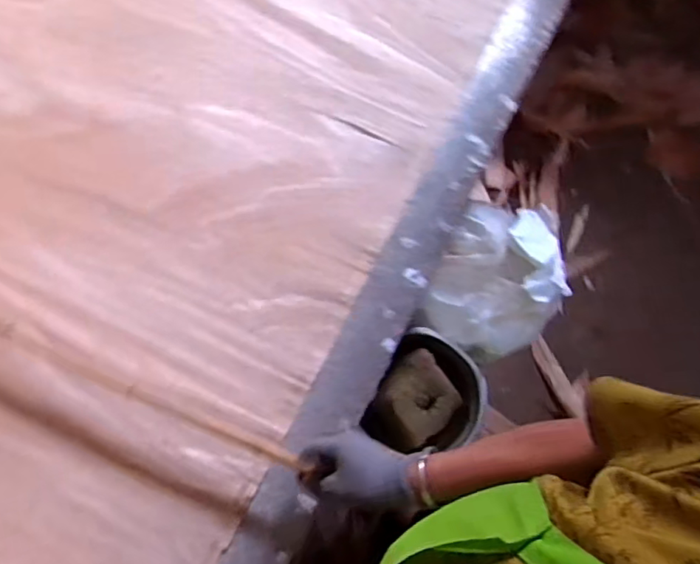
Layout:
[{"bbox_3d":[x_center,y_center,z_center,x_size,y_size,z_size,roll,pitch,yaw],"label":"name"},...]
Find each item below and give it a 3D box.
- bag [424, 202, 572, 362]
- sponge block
[{"bbox_3d":[0.220,-0.006,0.819,0.185,0.104,0.236,34,73,9],"label":"bag"},{"bbox_3d":[0.092,0.153,0.759,0.097,0.030,0.096,-36,76,-13],"label":"sponge block"}]

